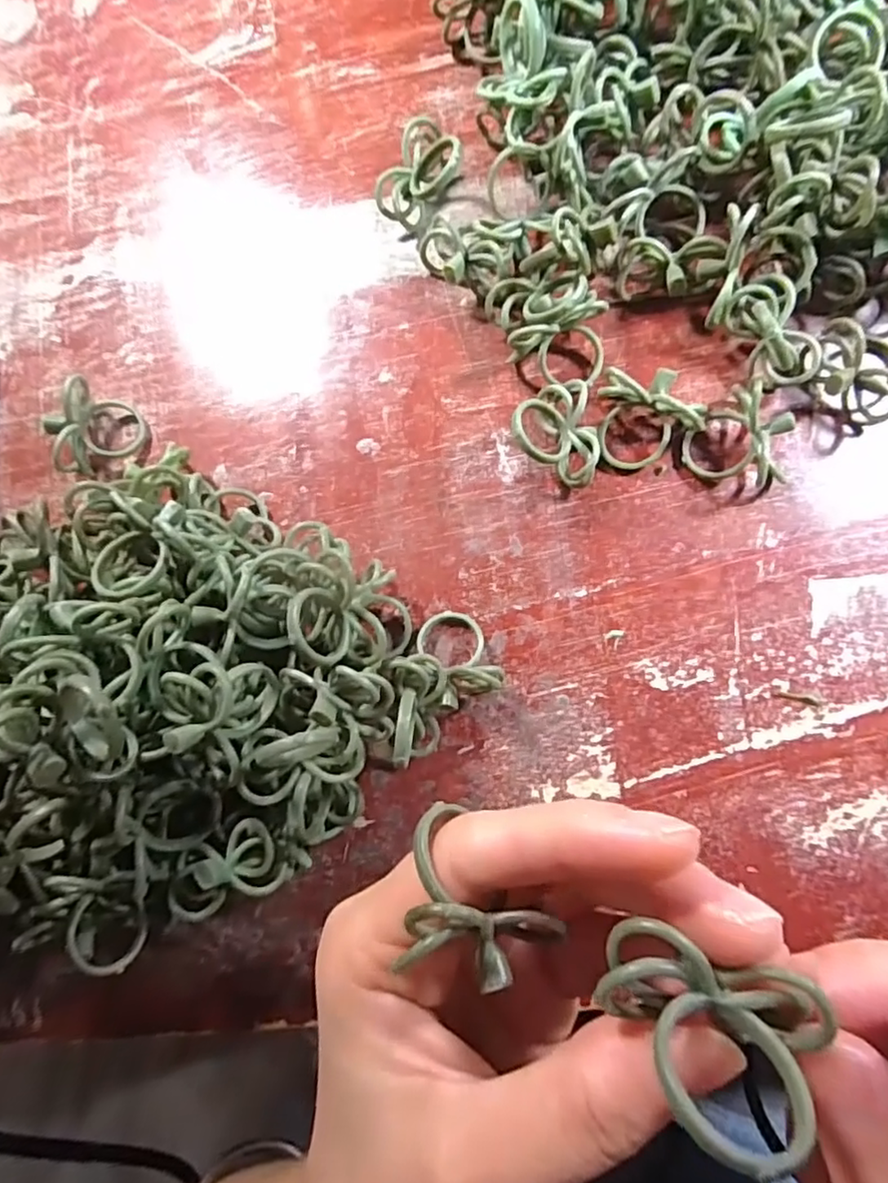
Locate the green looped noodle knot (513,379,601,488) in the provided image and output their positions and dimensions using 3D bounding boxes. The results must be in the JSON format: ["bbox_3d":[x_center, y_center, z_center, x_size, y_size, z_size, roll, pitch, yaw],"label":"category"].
[{"bbox_3d":[0.036,-0.051,0.198,0.025,0.024,0.033,-9,82,5],"label":"green looped noodle knot"}]

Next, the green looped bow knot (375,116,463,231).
[{"bbox_3d":[-0.010,-0.152,0.219,0.017,0.017,0.037,32,87,8],"label":"green looped bow knot"}]

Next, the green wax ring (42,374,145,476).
[{"bbox_3d":[-0.128,-0.058,0.215,0.025,0.021,0.031,31,87,8],"label":"green wax ring"}]

